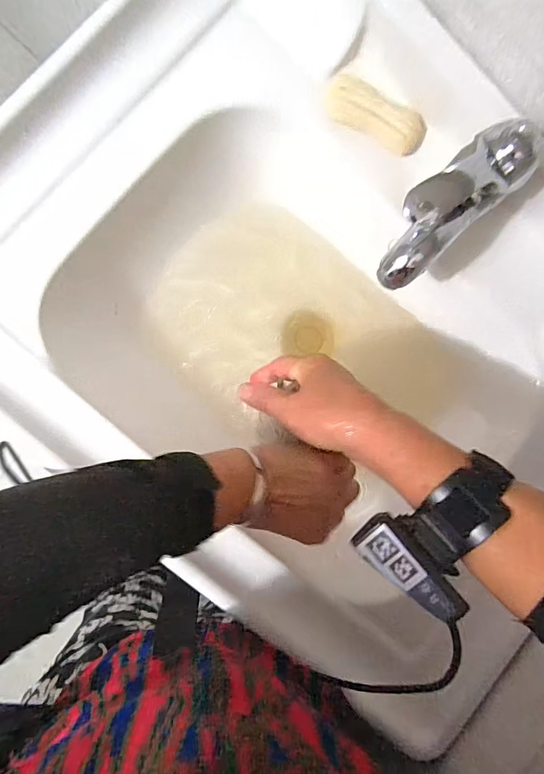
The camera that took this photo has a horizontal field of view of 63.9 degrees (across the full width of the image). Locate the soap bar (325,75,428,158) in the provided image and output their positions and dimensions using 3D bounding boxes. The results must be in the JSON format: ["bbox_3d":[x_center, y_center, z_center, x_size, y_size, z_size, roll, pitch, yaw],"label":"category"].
[{"bbox_3d":[0.095,-0.246,0.394,0.094,0.022,0.036,28,87,-8],"label":"soap bar"}]

